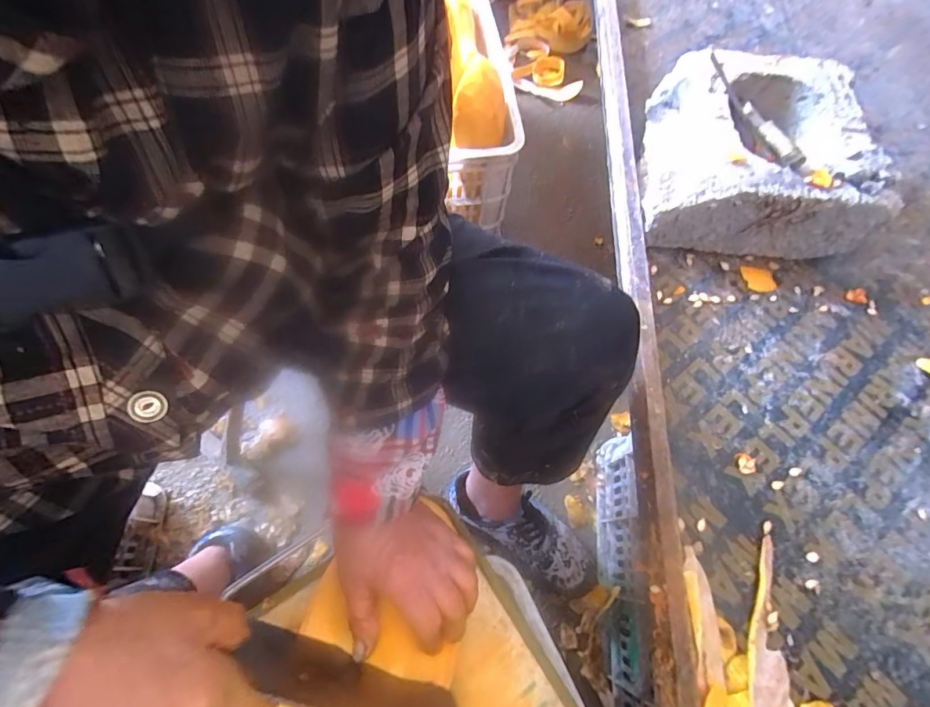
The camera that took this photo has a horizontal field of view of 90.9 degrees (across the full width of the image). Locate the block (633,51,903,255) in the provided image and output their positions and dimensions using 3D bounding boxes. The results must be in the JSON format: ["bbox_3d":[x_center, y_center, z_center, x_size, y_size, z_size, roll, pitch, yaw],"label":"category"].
[{"bbox_3d":[0.337,-0.243,0.561,0.244,0.114,0.249,-1,68,-3],"label":"block"}]

